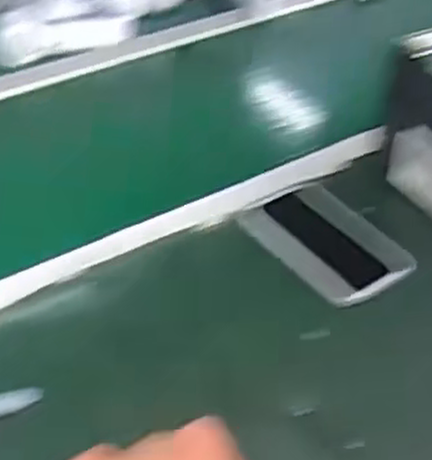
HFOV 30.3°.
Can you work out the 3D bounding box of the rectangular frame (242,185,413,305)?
[{"bbox_3d":[0.102,0.012,0.733,0.087,0.019,0.144,-32,57,-22],"label":"rectangular frame"}]

